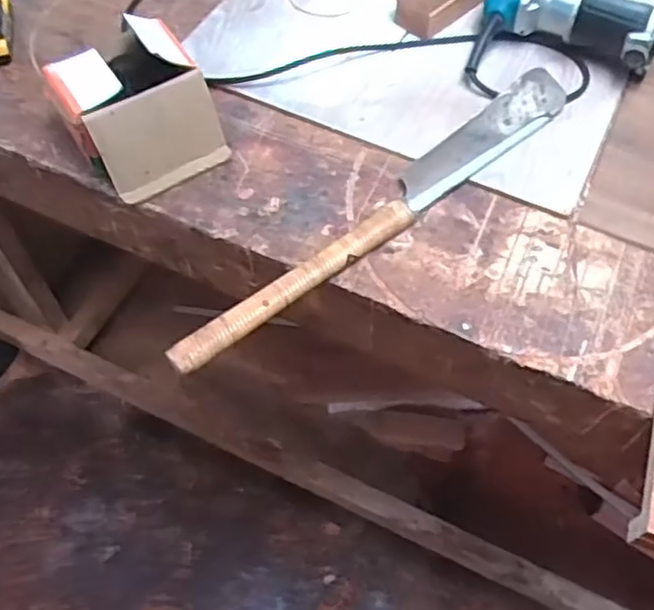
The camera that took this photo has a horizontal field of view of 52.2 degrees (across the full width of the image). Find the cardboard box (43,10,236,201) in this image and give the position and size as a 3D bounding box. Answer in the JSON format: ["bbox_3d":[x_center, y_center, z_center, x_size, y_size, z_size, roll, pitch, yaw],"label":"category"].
[{"bbox_3d":[-0.185,-0.197,0.654,0.129,0.092,0.131,-31,63,-19],"label":"cardboard box"}]

